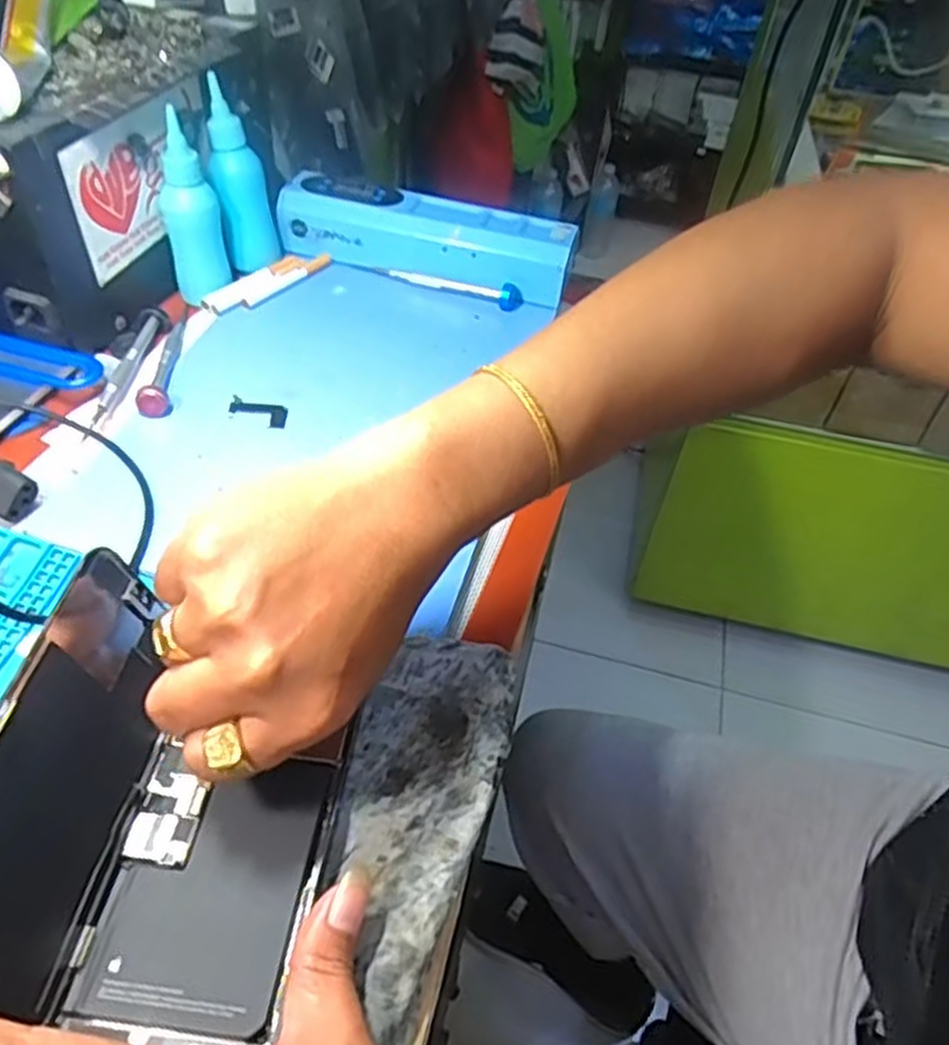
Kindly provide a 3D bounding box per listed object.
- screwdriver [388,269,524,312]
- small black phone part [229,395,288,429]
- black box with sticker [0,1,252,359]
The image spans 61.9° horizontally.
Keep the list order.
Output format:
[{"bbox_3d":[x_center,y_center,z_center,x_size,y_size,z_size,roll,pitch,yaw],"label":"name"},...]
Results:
[{"bbox_3d":[-0.013,-0.165,0.554,0.095,0.015,0.013,11,46,4],"label":"screwdriver"},{"bbox_3d":[-0.125,-0.063,0.455,0.033,0.004,0.021,5,46,-1],"label":"small black phone part"},{"bbox_3d":[-0.280,-0.226,0.496,0.194,0.136,0.186,18,47,11],"label":"black box with sticker"}]

